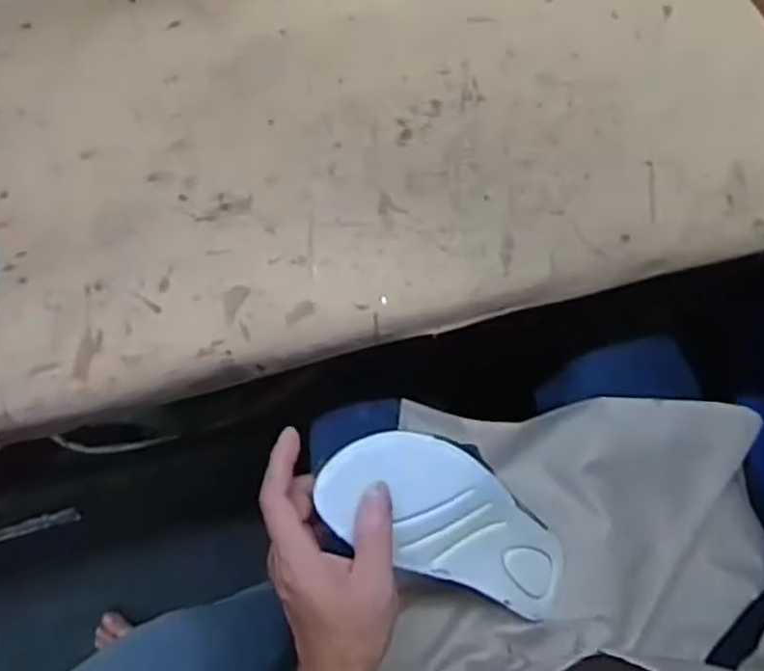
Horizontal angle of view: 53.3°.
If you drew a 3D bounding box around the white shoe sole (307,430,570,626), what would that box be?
[{"bbox_3d":[0.055,0.136,0.540,0.252,0.030,0.086,40,84,-37],"label":"white shoe sole"}]

